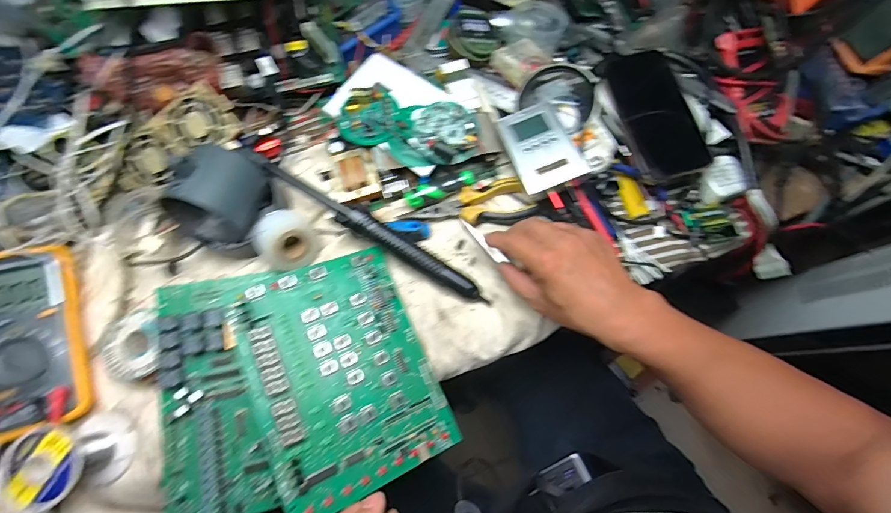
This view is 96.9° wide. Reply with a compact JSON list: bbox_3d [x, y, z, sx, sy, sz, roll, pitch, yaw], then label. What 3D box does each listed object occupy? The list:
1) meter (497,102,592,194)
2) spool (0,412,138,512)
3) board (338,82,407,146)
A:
[{"bbox_3d":[0.105,-0.123,0.443,0.070,0.023,0.103,-18,74,-5],"label":"meter"},{"bbox_3d":[-0.340,0.184,0.359,0.063,0.064,0.066,-17,74,-5],"label":"spool"},{"bbox_3d":[-0.086,-0.158,0.442,0.068,0.020,0.078,-22,74,-7],"label":"board"}]

